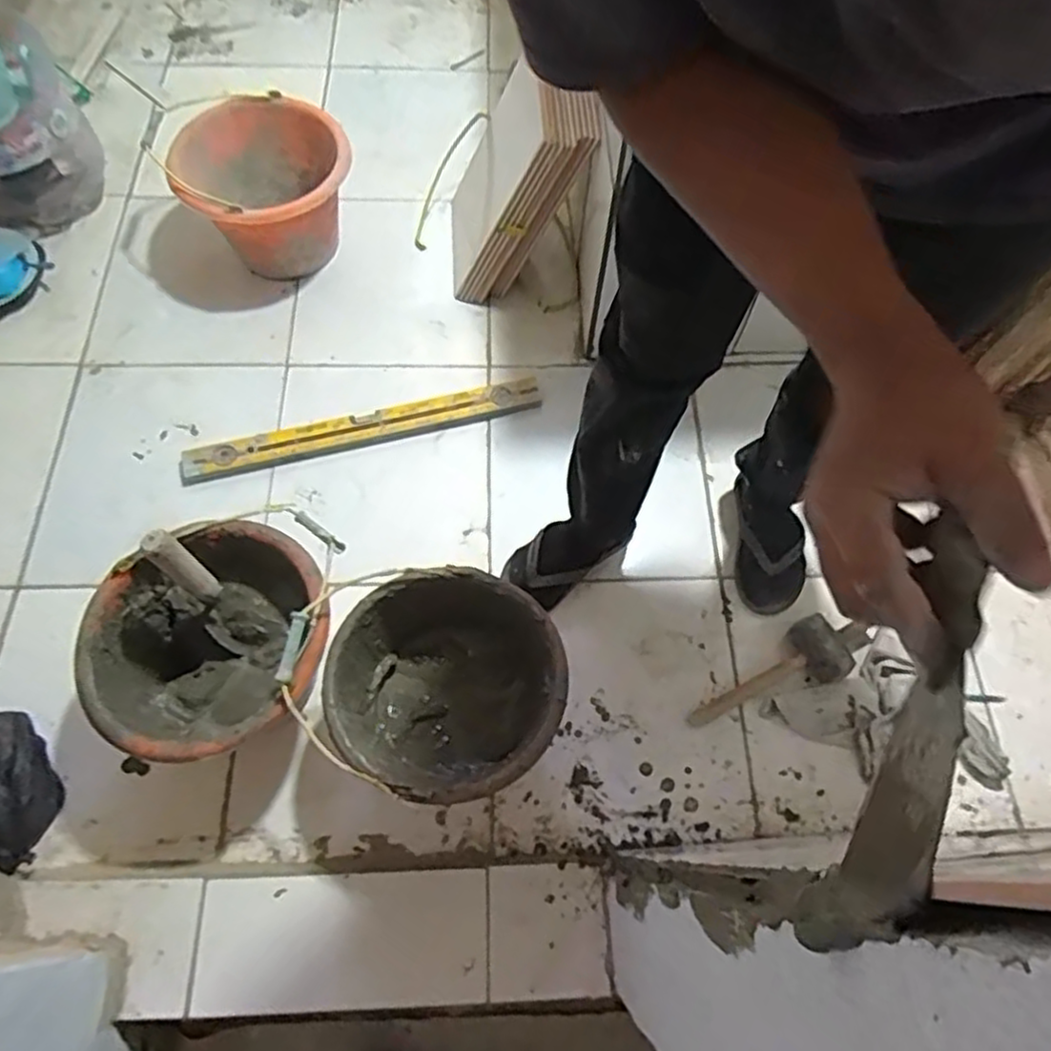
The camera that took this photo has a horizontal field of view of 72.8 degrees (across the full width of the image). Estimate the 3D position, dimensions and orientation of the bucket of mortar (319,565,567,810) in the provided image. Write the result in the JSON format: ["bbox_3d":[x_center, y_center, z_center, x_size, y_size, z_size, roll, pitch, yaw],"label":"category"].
[{"bbox_3d":[-0.090,0.199,0.918,0.267,0.194,0.296,22,65,8],"label":"bucket of mortar"}]

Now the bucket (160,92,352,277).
[{"bbox_3d":[-0.452,-0.579,1.272,0.273,0.204,0.258,1,64,-2],"label":"bucket"}]

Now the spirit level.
[{"bbox_3d":[-0.265,-0.160,1.177,0.584,0.026,0.058,-13,65,-9],"label":"spirit level"}]

